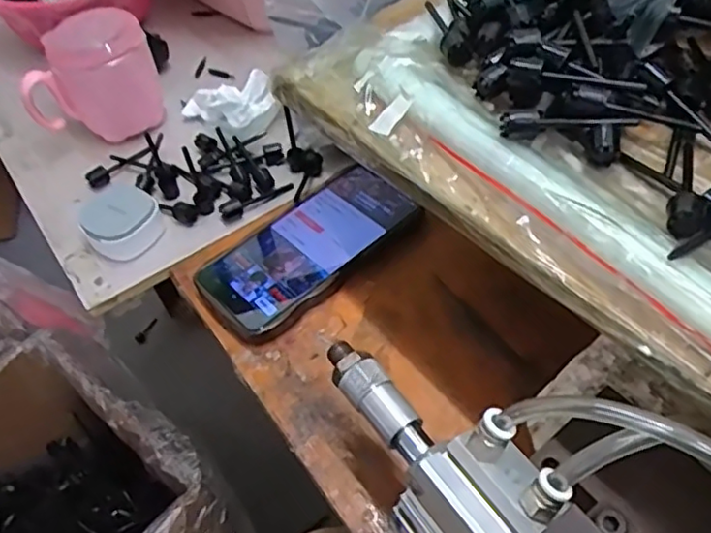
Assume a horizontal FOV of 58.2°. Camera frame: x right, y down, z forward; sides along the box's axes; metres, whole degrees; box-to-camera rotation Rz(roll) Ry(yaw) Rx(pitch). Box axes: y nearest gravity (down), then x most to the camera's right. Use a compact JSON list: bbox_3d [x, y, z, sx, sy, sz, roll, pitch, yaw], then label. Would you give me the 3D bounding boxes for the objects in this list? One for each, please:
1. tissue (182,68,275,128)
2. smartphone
[{"bbox_3d":[-0.111,-0.153,0.571,0.074,0.033,0.062,28,59,26],"label":"tissue"},{"bbox_3d":[-0.034,-0.015,0.465,0.158,0.018,0.078,-38,56,-23],"label":"smartphone"}]

